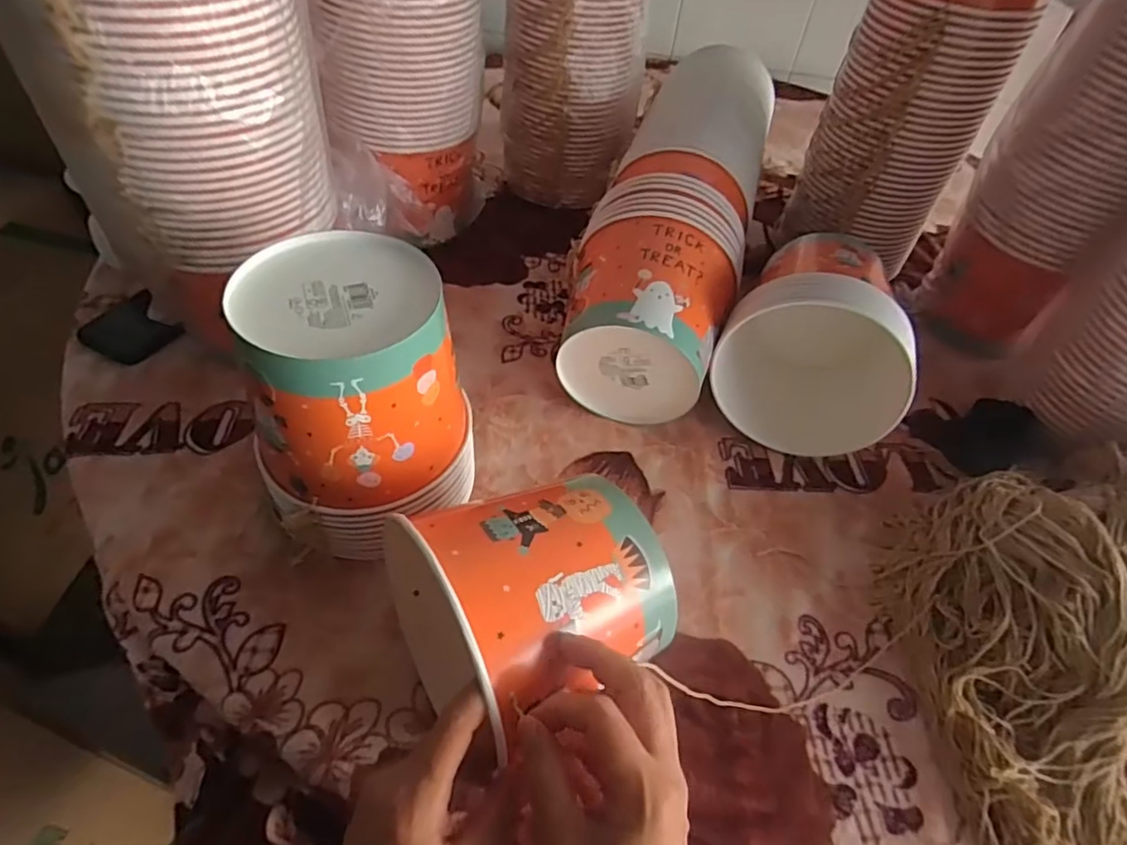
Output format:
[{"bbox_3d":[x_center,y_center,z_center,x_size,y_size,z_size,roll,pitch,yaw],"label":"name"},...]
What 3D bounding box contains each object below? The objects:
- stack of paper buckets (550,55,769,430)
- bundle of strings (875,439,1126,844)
[{"bbox_3d":[0.125,-0.225,0.699,0.154,0.162,0.497,16,50,7],"label":"stack of paper buckets"},{"bbox_3d":[0.426,0.127,0.479,0.384,0.091,0.303,-10,52,-14],"label":"bundle of strings"}]

